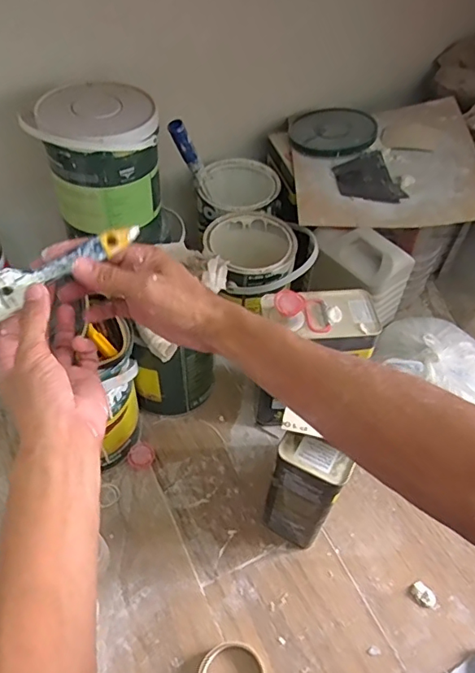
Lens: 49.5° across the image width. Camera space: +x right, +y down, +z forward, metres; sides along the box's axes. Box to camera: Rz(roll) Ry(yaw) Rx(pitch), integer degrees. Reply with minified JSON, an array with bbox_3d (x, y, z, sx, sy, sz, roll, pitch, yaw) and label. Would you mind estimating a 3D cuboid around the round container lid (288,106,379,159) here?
[{"bbox_3d":[0.185,-0.392,0.994,0.163,0.028,0.131,-9,59,6],"label":"round container lid"}]

